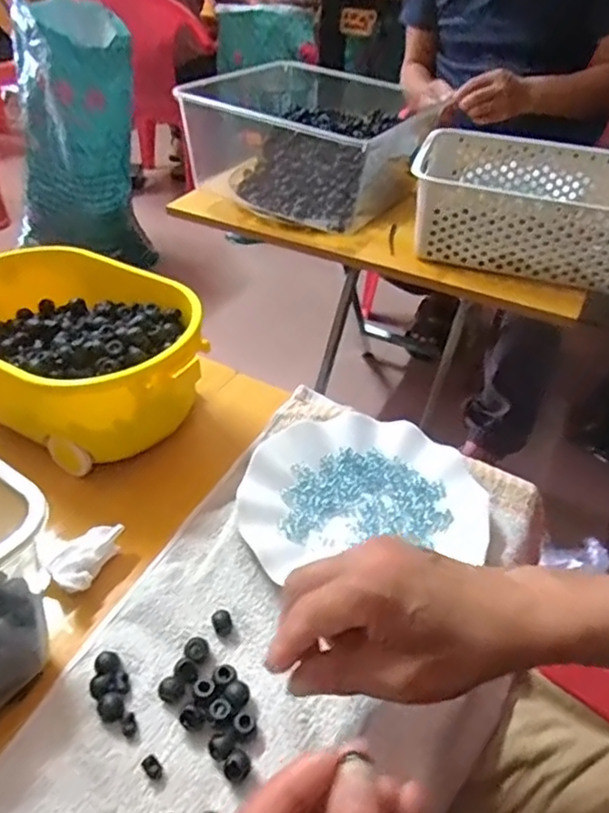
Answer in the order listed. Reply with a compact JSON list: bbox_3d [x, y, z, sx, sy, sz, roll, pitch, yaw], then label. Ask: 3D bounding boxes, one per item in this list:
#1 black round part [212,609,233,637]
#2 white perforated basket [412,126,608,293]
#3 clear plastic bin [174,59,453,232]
[{"bbox_3d":[-0.054,0.140,0.403,0.012,0.008,0.016,-17,44,-21],"label":"black round part"},{"bbox_3d":[0.304,-0.262,0.820,0.310,0.106,0.225,10,41,9],"label":"white perforated basket"},{"bbox_3d":[0.014,-0.410,0.944,0.290,0.142,0.314,16,42,16],"label":"clear plastic bin"}]

